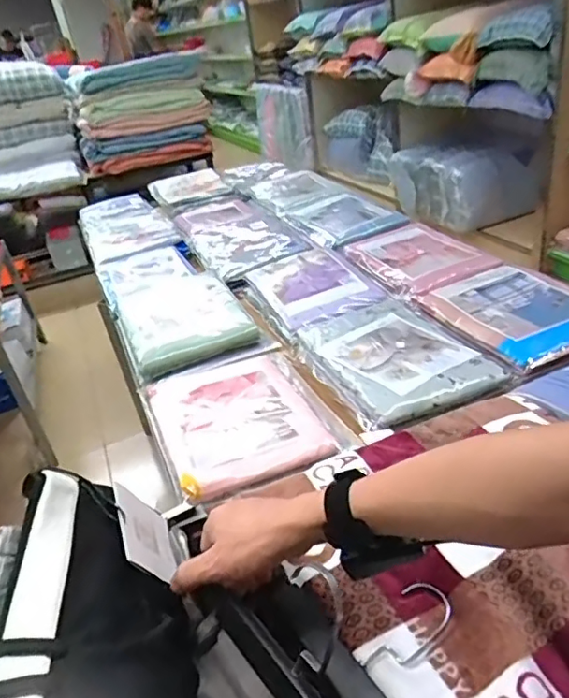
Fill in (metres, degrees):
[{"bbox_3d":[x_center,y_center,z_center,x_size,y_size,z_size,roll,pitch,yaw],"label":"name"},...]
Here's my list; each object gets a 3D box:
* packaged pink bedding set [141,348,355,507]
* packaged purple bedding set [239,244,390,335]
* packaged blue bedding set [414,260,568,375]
[{"bbox_3d":[-0.078,0.114,1.032,0.316,0.061,0.398,-19,32,-16],"label":"packaged pink bedding set"},{"bbox_3d":[0.076,-0.181,1.489,0.278,0.043,0.423,-19,32,-15],"label":"packaged purple bedding set"},{"bbox_3d":[0.520,-0.105,1.230,0.325,0.038,0.426,-18,32,-13],"label":"packaged blue bedding set"}]

